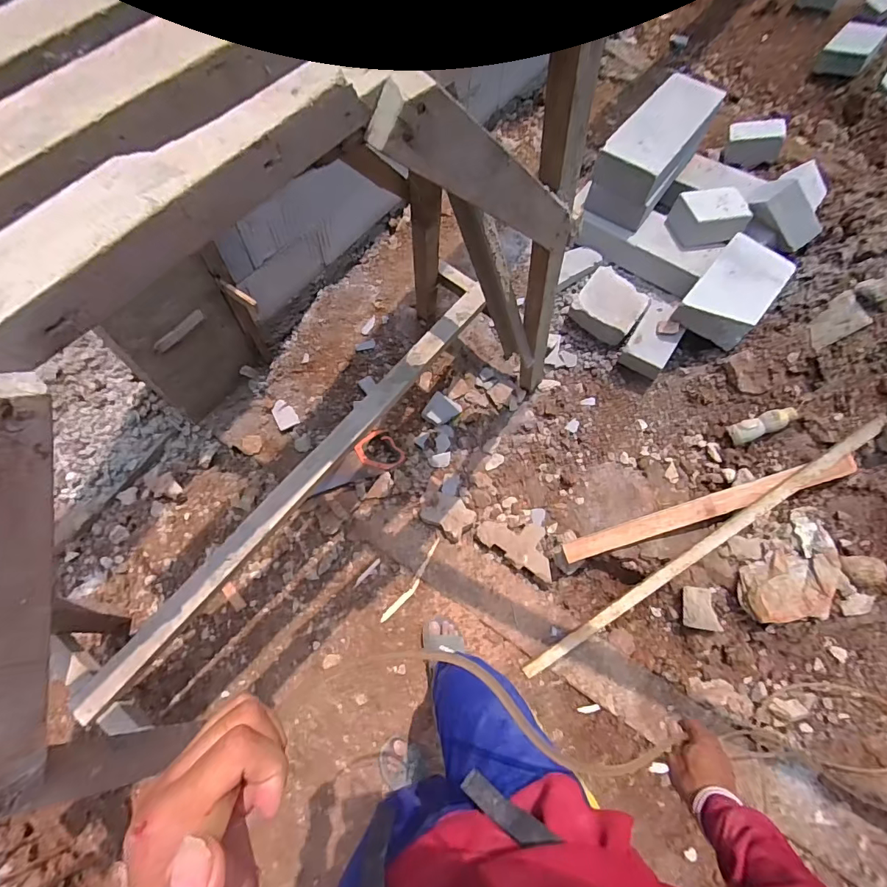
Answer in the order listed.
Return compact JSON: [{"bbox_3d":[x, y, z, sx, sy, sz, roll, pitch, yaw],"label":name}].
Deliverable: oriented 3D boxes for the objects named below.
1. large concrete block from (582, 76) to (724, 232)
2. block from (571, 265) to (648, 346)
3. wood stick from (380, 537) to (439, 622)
[{"bbox_3d":[0.693,-0.958,1.488,0.216,0.215,0.496,36,70,14],"label":"large concrete block"},{"bbox_3d":[0.536,-0.436,1.464,0.225,0.103,0.184,35,95,-4],"label":"block"},{"bbox_3d":[-0.088,0.418,1.386,0.036,0.019,0.288,33,69,13],"label":"wood stick"}]

